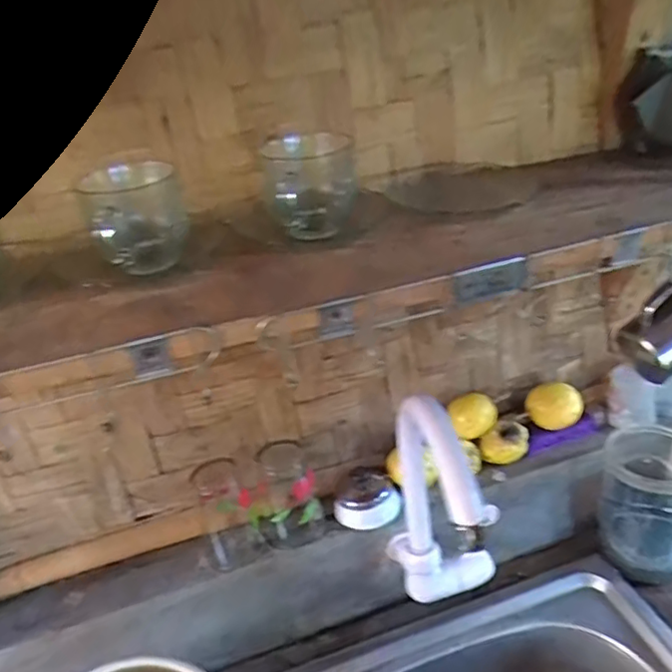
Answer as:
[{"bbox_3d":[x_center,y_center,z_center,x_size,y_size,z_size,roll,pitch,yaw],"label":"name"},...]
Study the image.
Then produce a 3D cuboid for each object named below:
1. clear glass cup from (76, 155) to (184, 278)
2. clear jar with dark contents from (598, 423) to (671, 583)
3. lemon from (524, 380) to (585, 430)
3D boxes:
[{"bbox_3d":[-0.158,-0.092,0.485,0.073,0.079,0.075,-17,31,-15],"label":"clear glass cup"},{"bbox_3d":[0.352,0.186,0.676,0.101,0.150,0.105,-6,29,3],"label":"clear jar with dark contents"},{"bbox_3d":[0.262,0.075,0.722,0.061,0.053,0.048,12,35,30],"label":"lemon"}]

